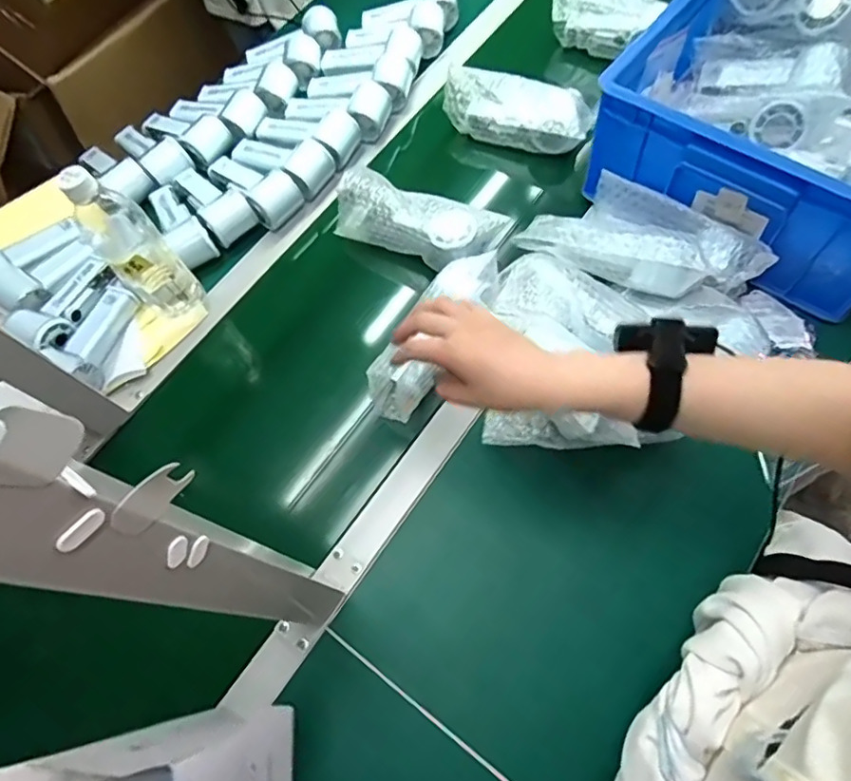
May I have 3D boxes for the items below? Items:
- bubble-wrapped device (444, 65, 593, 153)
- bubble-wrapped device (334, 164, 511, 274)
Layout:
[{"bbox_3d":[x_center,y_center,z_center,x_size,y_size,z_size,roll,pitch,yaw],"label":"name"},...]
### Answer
[{"bbox_3d":[0.122,-0.379,0.756,0.198,0.067,0.069,16,67,11],"label":"bubble-wrapped device"},{"bbox_3d":[-0.010,-0.211,0.686,0.205,0.062,0.071,23,68,14],"label":"bubble-wrapped device"}]

